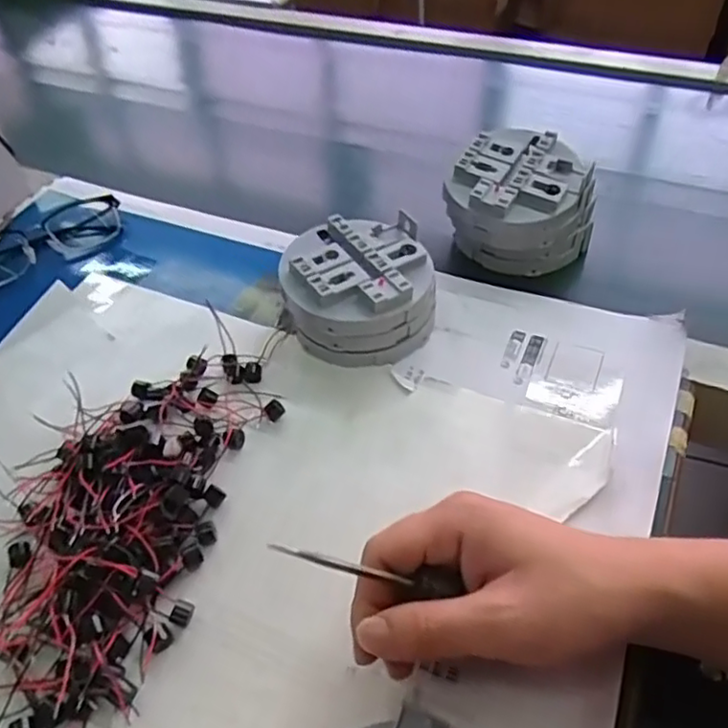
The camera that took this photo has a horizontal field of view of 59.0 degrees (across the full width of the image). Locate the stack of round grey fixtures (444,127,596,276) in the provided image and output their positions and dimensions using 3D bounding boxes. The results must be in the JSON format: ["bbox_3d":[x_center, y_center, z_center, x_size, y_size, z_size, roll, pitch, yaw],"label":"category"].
[{"bbox_3d":[0.123,-0.126,0.498,0.105,0.071,0.084,15,51,17],"label":"stack of round grey fixtures"}]

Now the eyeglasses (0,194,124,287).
[{"bbox_3d":[-0.274,-0.105,0.543,0.139,0.026,0.051,-27,52,-19],"label":"eyeglasses"}]

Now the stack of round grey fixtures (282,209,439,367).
[{"bbox_3d":[-0.002,-0.052,0.453,0.106,0.057,0.101,1,48,5],"label":"stack of round grey fixtures"}]

